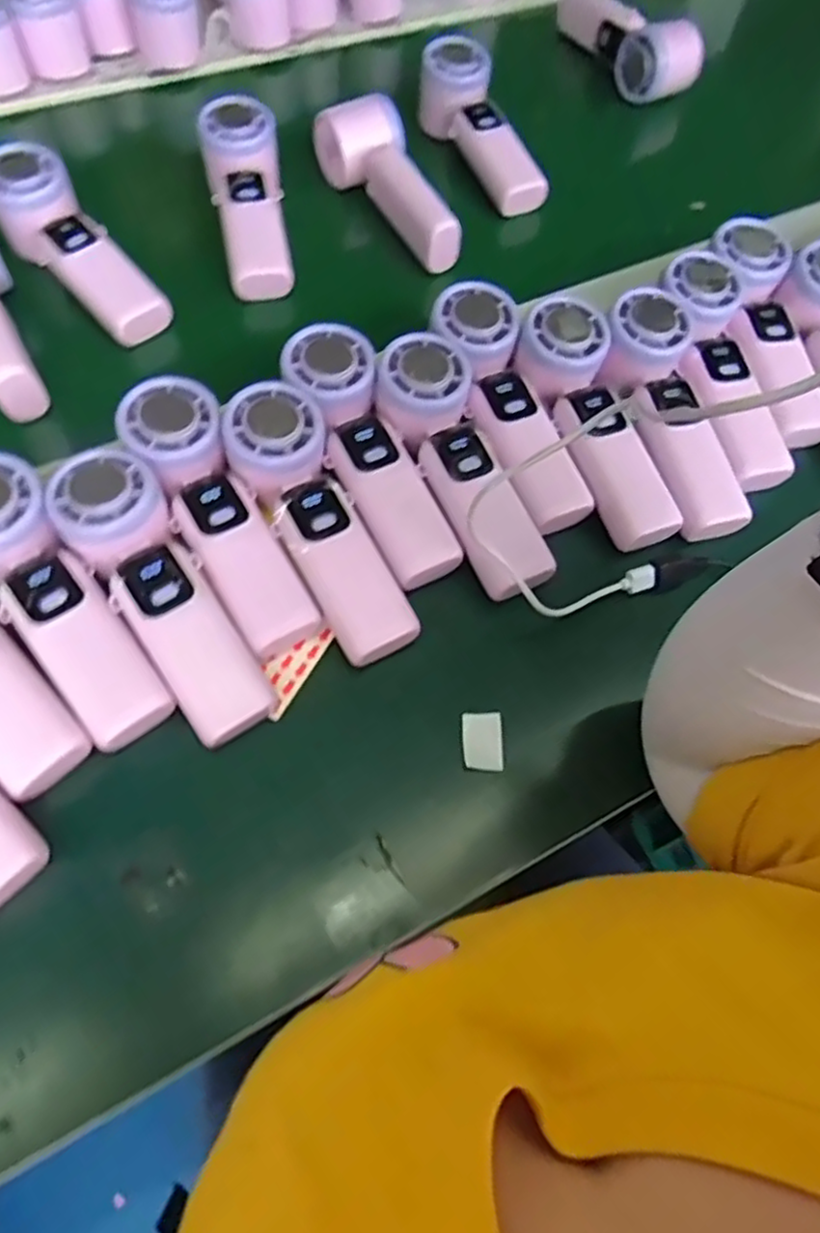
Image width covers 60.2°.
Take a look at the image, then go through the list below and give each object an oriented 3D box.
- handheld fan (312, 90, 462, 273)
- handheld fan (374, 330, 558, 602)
[{"bbox_3d":[-0.019,-0.337,0.552,0.062,0.051,0.160,-19,66,-13],"label":"handheld fan"},{"bbox_3d":[0.032,-0.091,0.422,0.052,0.030,0.167,-24,84,-15],"label":"handheld fan"}]

